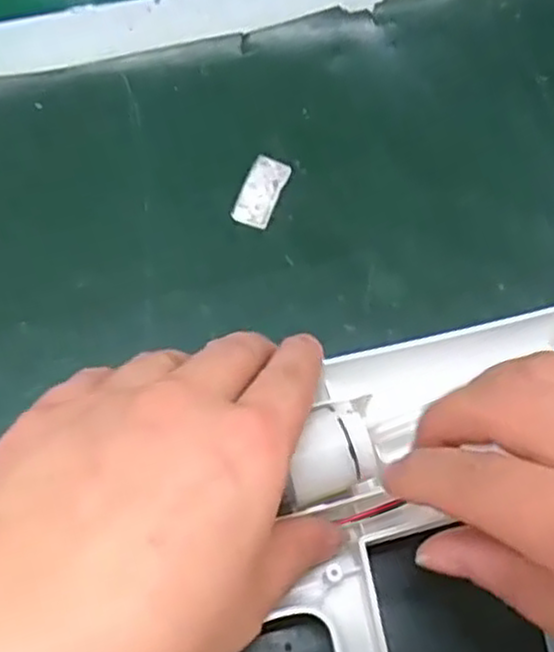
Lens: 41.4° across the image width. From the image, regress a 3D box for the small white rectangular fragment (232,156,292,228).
[{"bbox_3d":[-0.006,-0.058,0.312,0.016,0.004,0.034,19,64,8],"label":"small white rectangular fragment"}]

